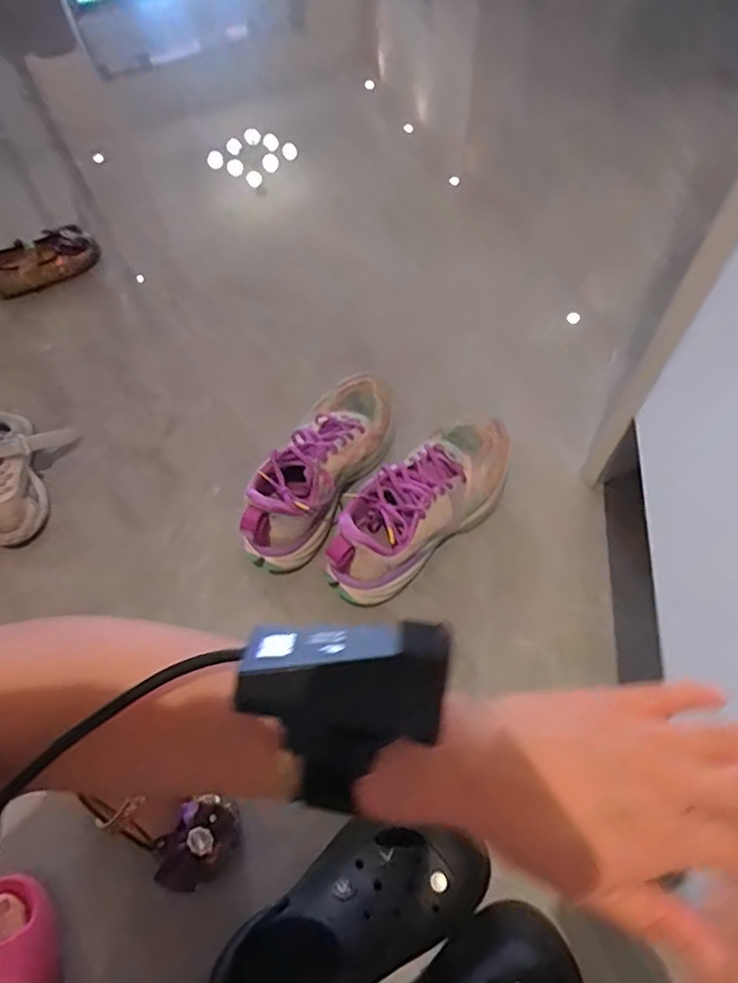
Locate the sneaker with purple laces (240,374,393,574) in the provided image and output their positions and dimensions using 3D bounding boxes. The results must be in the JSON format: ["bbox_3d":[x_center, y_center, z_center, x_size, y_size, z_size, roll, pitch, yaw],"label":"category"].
[{"bbox_3d":[-0.053,-0.029,0.677,0.098,0.122,0.262,18,64,12],"label":"sneaker with purple laces"}]

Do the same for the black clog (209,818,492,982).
[{"bbox_3d":[-0.018,0.352,0.477,0.222,0.076,0.104,-29,64,-12],"label":"black clog"}]

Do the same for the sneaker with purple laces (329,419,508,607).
[{"bbox_3d":[0.061,0.018,0.642,0.102,0.121,0.268,38,70,21],"label":"sneaker with purple laces"}]

